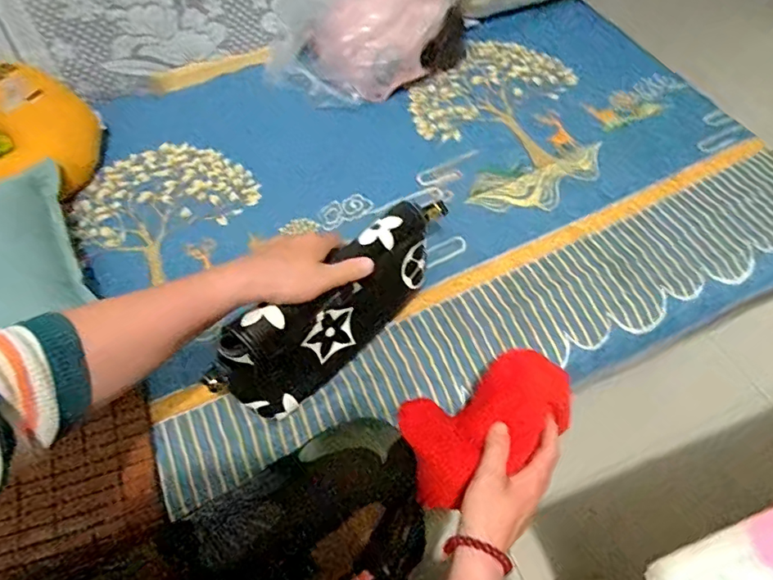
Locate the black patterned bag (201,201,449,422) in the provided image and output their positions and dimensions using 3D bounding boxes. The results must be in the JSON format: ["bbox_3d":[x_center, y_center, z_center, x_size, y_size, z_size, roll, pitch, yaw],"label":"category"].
[{"bbox_3d":[-0.054,0.031,0.558,0.285,0.153,0.052,-36,62,-20],"label":"black patterned bag"}]

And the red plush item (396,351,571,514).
[{"bbox_3d":[0.098,0.137,0.531,0.186,0.064,0.112,-38,58,14],"label":"red plush item"}]

